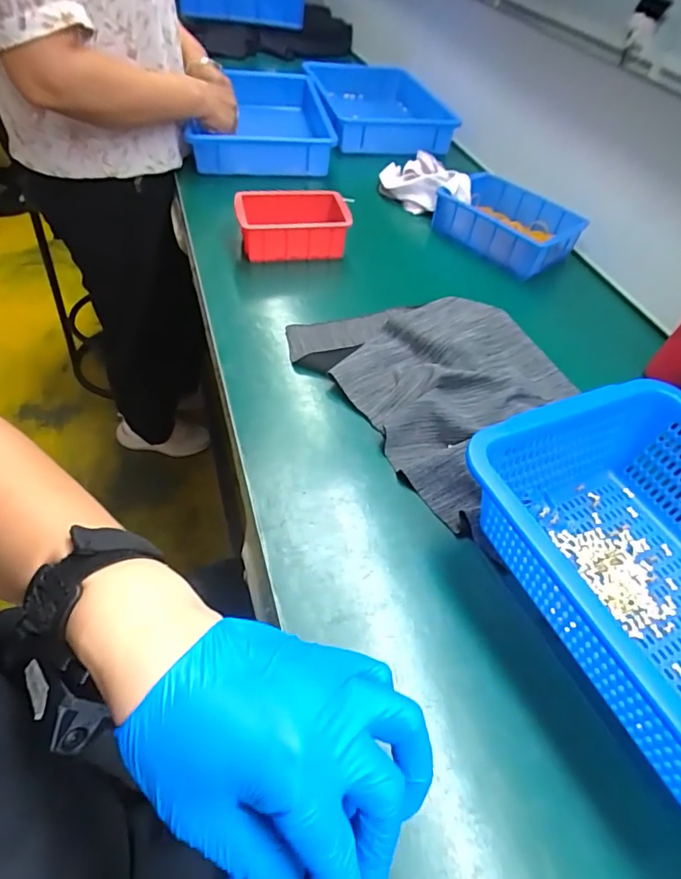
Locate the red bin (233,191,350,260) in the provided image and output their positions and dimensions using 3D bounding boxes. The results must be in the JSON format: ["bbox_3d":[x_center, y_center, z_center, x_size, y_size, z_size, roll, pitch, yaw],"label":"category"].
[{"bbox_3d":[-0.069,-0.298,0.711,0.151,0.061,0.102,-9,51,-13],"label":"red bin"}]

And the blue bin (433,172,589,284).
[{"bbox_3d":[0.254,-0.328,0.770,0.190,0.059,0.131,39,56,24],"label":"blue bin"}]

